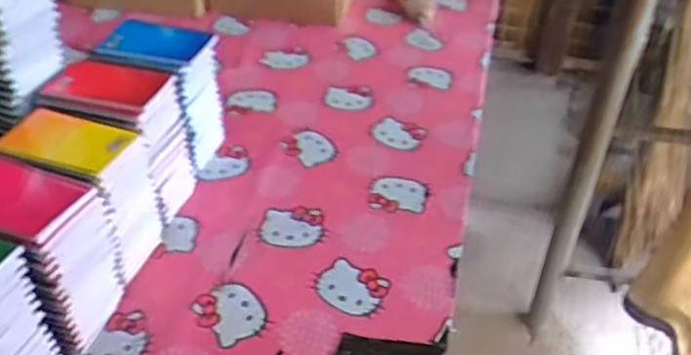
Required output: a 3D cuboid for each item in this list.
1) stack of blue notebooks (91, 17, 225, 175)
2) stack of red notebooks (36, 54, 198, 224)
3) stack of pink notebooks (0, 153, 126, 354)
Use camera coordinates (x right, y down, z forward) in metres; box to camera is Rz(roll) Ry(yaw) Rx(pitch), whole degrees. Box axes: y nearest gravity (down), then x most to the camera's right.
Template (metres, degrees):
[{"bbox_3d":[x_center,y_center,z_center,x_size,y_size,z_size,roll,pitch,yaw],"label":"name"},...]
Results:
[{"bbox_3d":[-0.239,-0.103,0.889,0.127,0.177,0.110,15,41,17],"label":"stack of blue notebooks"},{"bbox_3d":[-0.280,-0.043,0.822,0.156,0.168,0.103,12,40,14],"label":"stack of red notebooks"},{"bbox_3d":[-0.310,0.079,0.669,0.135,0.178,0.094,13,40,14],"label":"stack of pink notebooks"}]

